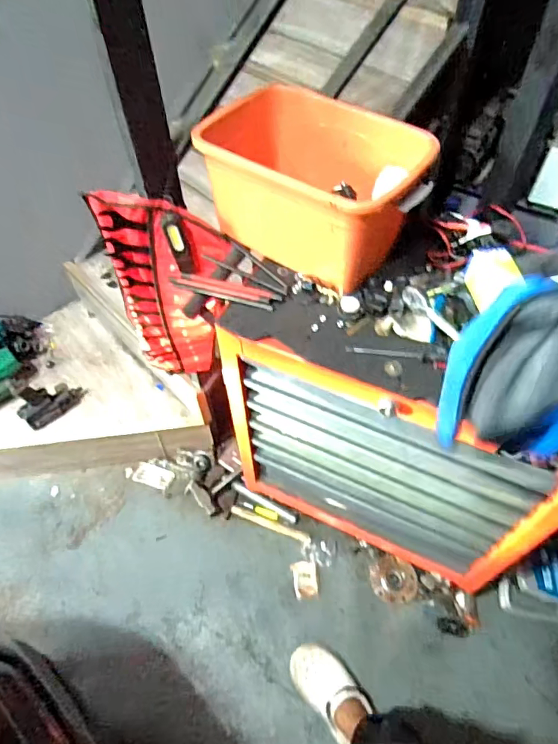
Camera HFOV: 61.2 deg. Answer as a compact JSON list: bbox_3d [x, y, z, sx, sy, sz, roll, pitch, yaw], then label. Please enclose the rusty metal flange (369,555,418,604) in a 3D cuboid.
[{"bbox_3d":[0.327,0.591,1.345,0.121,0.042,0.124,-1,53,1],"label":"rusty metal flange"}]

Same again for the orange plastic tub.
[{"bbox_3d":[0.042,-0.315,0.847,0.361,0.212,0.269,26,58,20],"label":"orange plastic tub"}]

